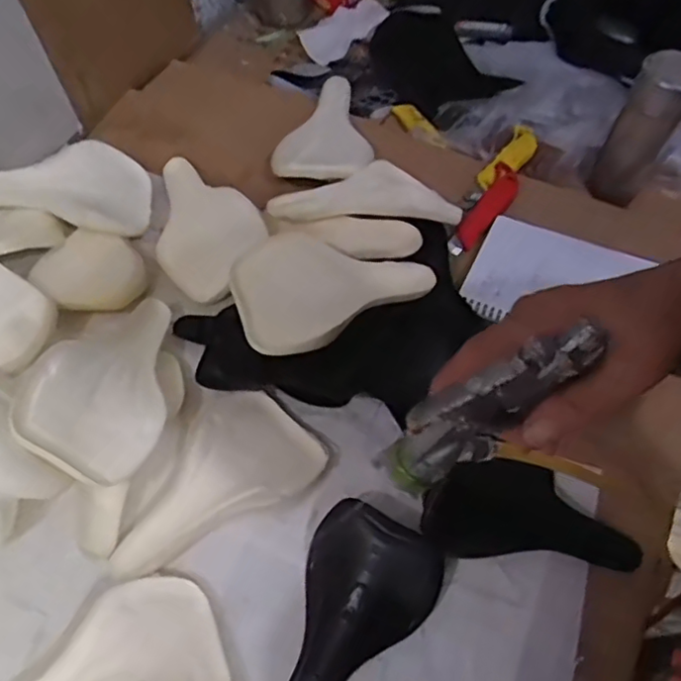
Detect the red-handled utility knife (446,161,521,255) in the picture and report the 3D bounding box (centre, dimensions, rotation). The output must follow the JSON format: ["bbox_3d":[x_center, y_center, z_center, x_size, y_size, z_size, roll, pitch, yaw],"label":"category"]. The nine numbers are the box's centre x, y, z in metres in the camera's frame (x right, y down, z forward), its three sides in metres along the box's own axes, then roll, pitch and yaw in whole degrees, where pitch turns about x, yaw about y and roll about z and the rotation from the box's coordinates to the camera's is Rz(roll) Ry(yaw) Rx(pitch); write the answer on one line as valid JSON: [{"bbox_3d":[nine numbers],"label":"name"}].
[{"bbox_3d":[0.179,-0.161,0.784,0.043,0.024,0.128,36,90,22],"label":"red-handled utility knife"}]

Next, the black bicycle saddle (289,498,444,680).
[{"bbox_3d":[0.006,0.253,0.544,0.116,0.059,0.205,19,58,13],"label":"black bicycle saddle"}]

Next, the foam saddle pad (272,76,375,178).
[{"bbox_3d":[-0.011,-0.295,0.830,0.119,0.059,0.194,9,57,6],"label":"foam saddle pad"}]

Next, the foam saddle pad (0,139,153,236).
[{"bbox_3d":[-0.340,-0.196,0.765,0.213,0.033,0.102,9,96,-20],"label":"foam saddle pad"}]

